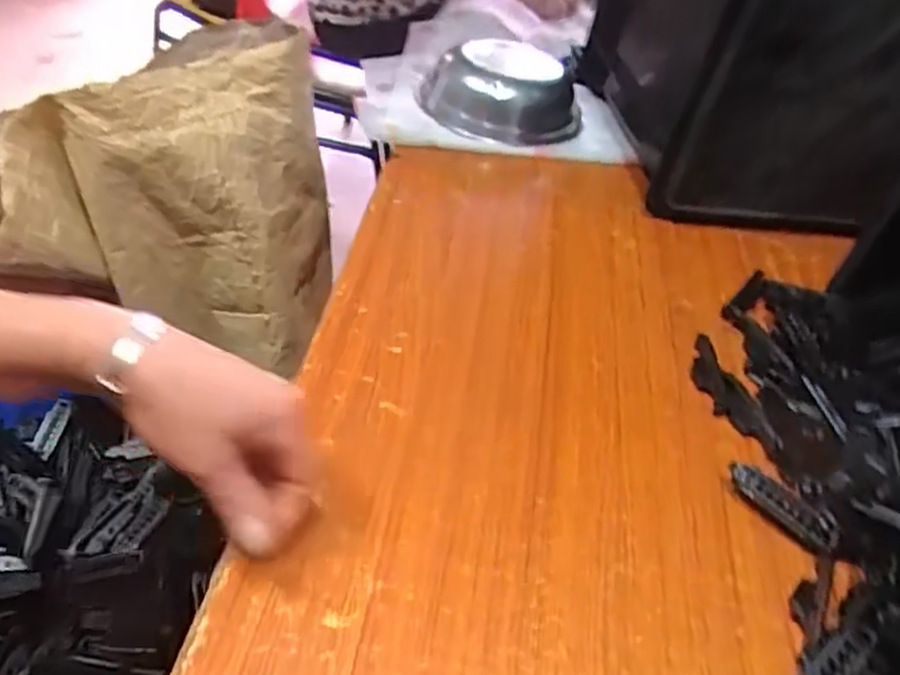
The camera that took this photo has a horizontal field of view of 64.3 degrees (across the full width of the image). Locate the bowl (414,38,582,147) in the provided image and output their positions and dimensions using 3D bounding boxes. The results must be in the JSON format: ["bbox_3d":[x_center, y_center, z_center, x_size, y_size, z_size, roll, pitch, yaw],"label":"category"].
[{"bbox_3d":[0.064,-0.287,0.851,0.177,0.074,0.177,7,44,-6],"label":"bowl"}]

